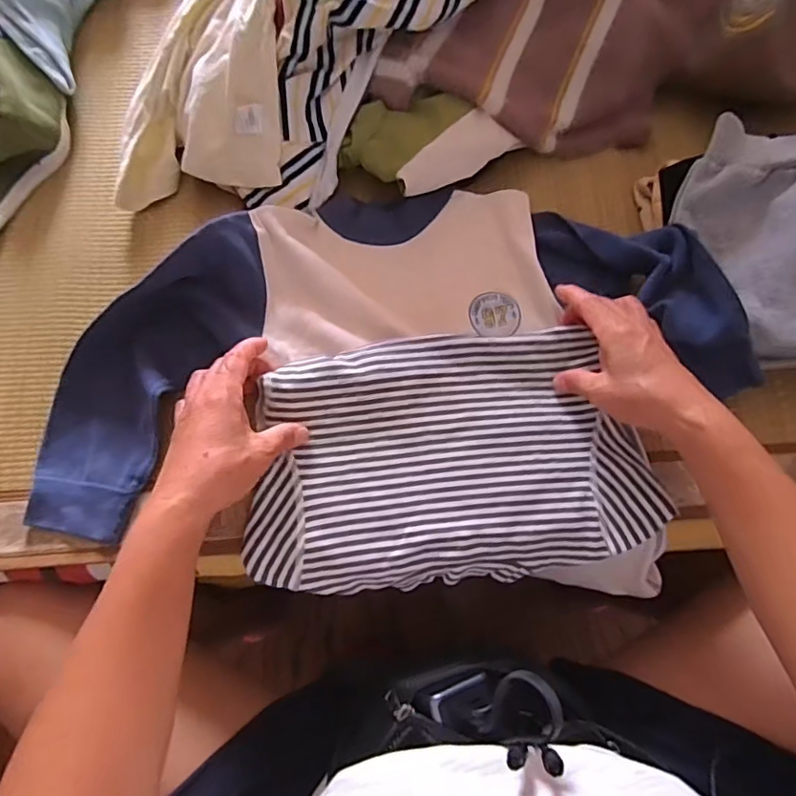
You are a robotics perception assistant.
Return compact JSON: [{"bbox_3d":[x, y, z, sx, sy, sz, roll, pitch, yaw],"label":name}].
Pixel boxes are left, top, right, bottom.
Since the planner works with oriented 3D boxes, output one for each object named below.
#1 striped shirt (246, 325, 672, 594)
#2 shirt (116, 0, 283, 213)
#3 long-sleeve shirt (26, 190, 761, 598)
[{"bbox_3d":[0.046,0.048,0.458,0.318,0.039,0.206,-4,76,-1],"label":"striped shirt"},{"bbox_3d":[-0.172,-0.306,0.498,0.149,0.094,0.240,7,72,0],"label":"shirt"},{"bbox_3d":[0.002,-0.023,0.468,0.556,0.058,0.351,2,76,0],"label":"long-sleeve shirt"}]

